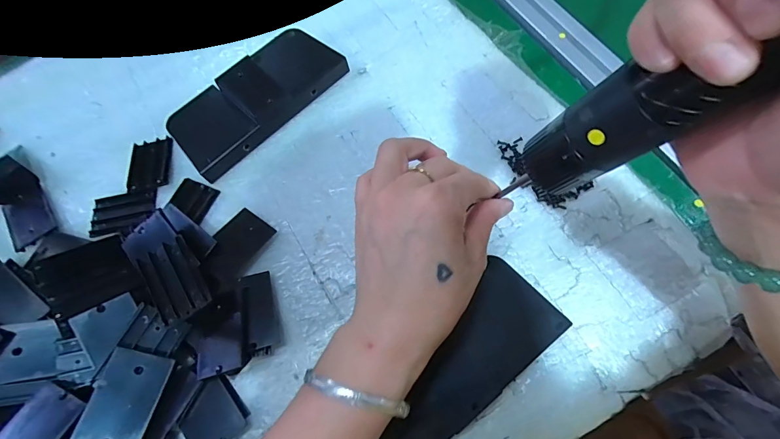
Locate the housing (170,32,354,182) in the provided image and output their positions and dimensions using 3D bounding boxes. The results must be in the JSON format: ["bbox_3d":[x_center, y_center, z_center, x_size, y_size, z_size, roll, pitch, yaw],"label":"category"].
[{"bbox_3d":[-0.122,-0.112,0.349,0.074,0.032,0.161,38,75,19],"label":"housing"}]

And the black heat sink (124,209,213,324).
[{"bbox_3d":[-0.158,0.031,0.269,0.037,0.009,0.084,-36,72,-10],"label":"black heat sink"}]

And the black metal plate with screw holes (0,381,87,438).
[{"bbox_3d":[-0.211,0.128,0.221,0.031,0.010,0.055,27,63,3],"label":"black metal plate with screw holes"}]

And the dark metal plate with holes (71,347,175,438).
[{"bbox_3d":[-0.166,0.113,0.239,0.036,0.005,0.054,23,65,-19],"label":"dark metal plate with holes"}]

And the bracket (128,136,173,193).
[{"bbox_3d":[-0.215,-0.049,0.342,0.038,0.008,0.055,-15,66,-1],"label":"bracket"}]

